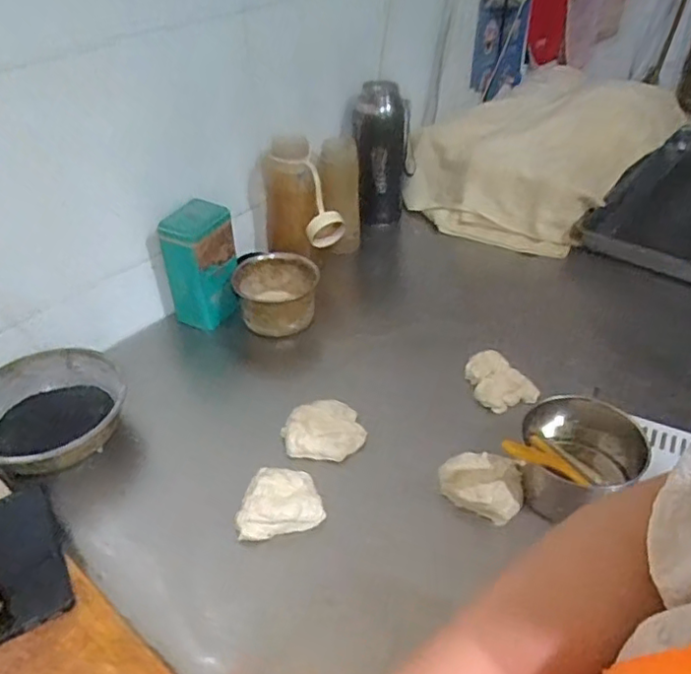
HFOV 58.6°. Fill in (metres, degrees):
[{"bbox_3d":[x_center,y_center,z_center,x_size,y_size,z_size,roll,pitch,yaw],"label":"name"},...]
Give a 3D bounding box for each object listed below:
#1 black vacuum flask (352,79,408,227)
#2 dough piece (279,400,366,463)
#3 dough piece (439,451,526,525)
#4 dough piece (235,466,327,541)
[{"bbox_3d":[0.055,-0.287,0.977,0.084,0.212,0.064,-1,39,1],"label":"black vacuum flask"},{"bbox_3d":[-0.027,0.114,0.759,0.098,0.042,0.075,-10,40,-9],"label":"dough piece"},{"bbox_3d":[0.154,0.163,0.689,0.088,0.045,0.065,17,43,22],"label":"dough piece"},{"bbox_3d":[-0.076,0.182,0.679,0.094,0.041,0.068,-13,40,-13],"label":"dough piece"}]

